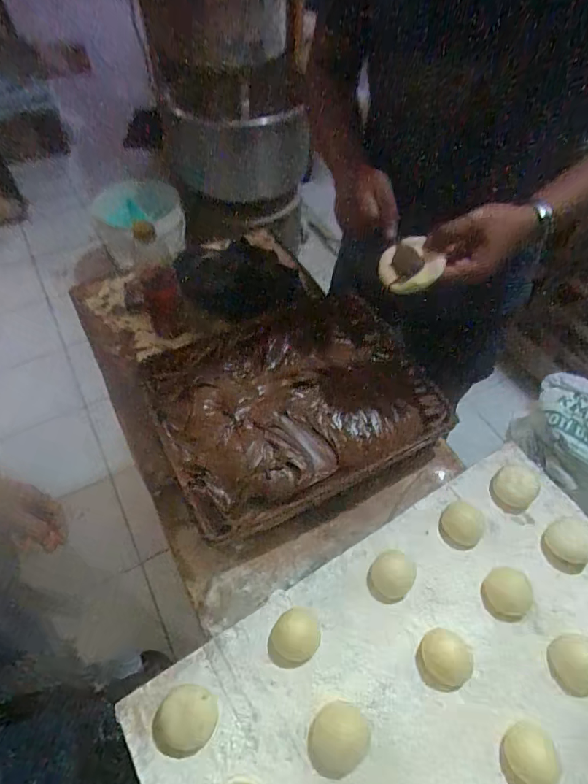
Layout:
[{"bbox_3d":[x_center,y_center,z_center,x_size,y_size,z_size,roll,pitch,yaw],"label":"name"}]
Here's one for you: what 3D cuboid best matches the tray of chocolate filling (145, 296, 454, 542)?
[{"bbox_3d":[-0.010,-0.001,0.640,0.348,0.052,0.315,-21,58,-16],"label":"tray of chocolate filling"}]

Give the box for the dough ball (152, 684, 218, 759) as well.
[{"bbox_3d":[-0.103,0.313,0.432,0.063,0.028,0.051,-31,62,-22],"label":"dough ball"}]

